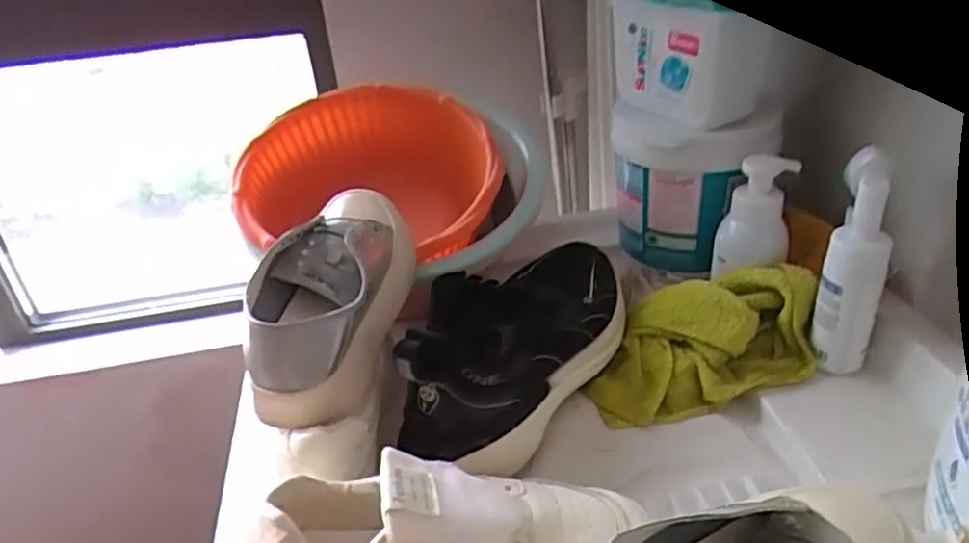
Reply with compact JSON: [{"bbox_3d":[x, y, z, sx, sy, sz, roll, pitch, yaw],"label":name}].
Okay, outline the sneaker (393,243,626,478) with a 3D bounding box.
[{"bbox_3d":[0.032,0.044,0.640,0.123,0.112,0.298,18,38,33],"label":"sneaker"}]

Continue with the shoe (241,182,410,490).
[{"bbox_3d":[-0.123,0.026,0.577,0.098,0.121,0.269,-2,45,6],"label":"shoe"}]

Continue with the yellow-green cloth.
[{"bbox_3d":[0.193,0.057,0.661,0.205,0.086,0.127,-10,31,-7],"label":"yellow-green cloth"}]

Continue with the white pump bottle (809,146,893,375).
[{"bbox_3d":[0.310,-0.002,0.594,0.047,0.189,0.040,13,36,28],"label":"white pump bottle"}]

